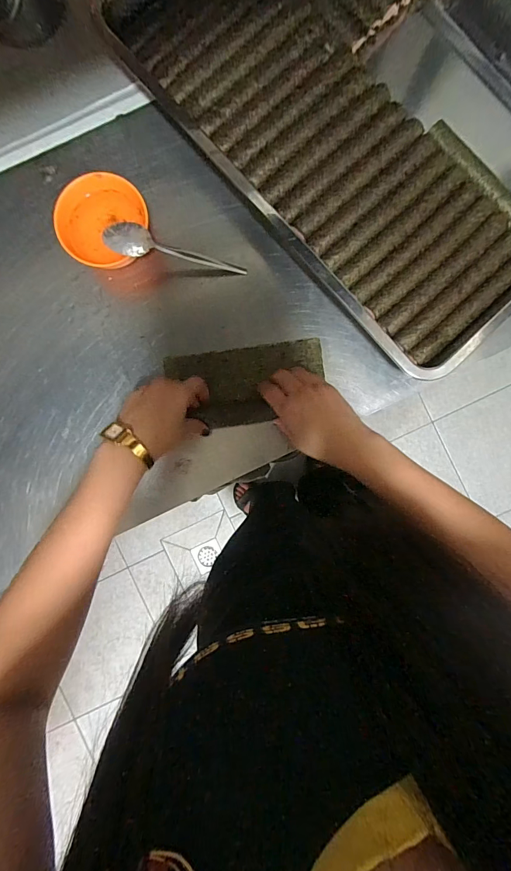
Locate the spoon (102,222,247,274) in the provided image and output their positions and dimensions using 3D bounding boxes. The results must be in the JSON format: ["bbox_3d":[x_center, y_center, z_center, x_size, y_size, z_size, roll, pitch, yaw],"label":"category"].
[{"bbox_3d":[-0.093,-0.222,0.439,0.164,0.019,0.035,4,91,-24],"label":"spoon"}]

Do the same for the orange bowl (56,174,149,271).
[{"bbox_3d":[-0.181,-0.254,0.442,0.095,0.047,0.107,31,90,0],"label":"orange bowl"}]

